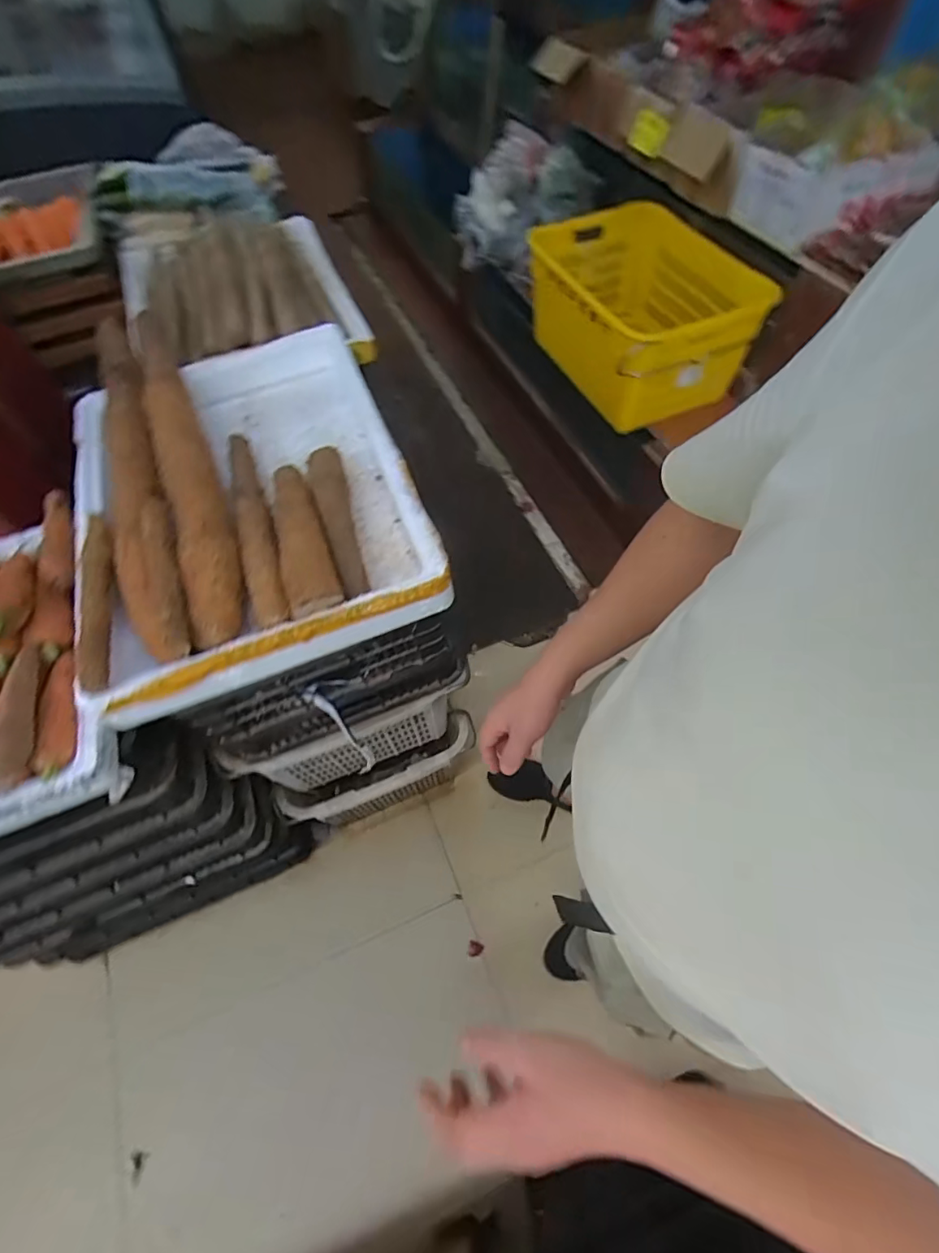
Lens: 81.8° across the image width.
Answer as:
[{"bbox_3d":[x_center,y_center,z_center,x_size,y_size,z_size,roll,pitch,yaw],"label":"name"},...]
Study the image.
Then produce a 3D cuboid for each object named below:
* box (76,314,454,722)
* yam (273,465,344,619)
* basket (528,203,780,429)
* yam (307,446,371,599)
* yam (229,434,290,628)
[{"bbox_3d":[-0.315,-0.207,0.760,0.419,0.097,0.571,-19,60,-8],"label":"box"},{"bbox_3d":[-0.219,-0.123,0.705,0.060,0.072,0.257,-17,60,-7],"label":"yam"},{"bbox_3d":[0.398,-0.786,1.384,0.421,0.293,0.542,-17,60,-7],"label":"basket"},{"bbox_3d":[-0.173,-0.142,0.724,0.044,0.053,0.229,-17,60,-7],"label":"yam"},{"bbox_3d":[-0.291,-0.140,0.722,0.043,0.037,0.333,-20,60,-9],"label":"yam"}]

